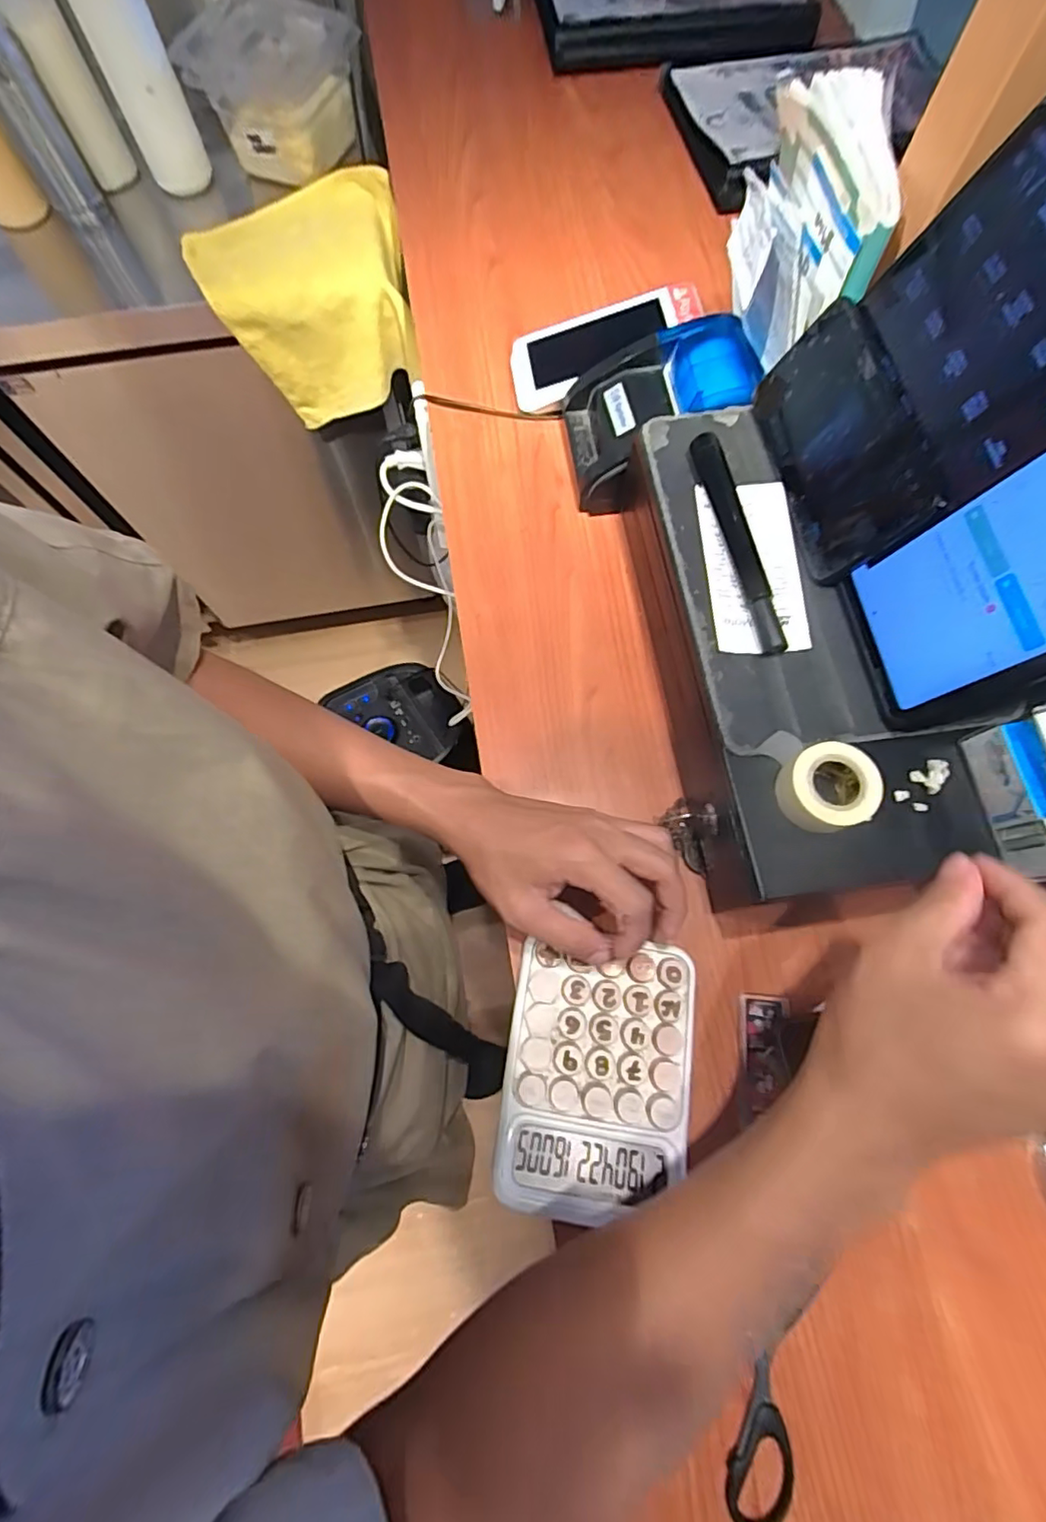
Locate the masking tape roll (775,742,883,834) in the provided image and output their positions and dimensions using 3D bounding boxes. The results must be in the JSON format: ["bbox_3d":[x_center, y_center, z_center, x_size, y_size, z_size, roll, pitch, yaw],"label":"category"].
[{"bbox_3d":[0.165,0.015,0.309,0.040,0.030,0.044,0,72,1],"label":"masking tape roll"}]

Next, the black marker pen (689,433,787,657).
[{"bbox_3d":[0.140,-0.142,0.366,0.022,0.014,0.159,-11,72,-2],"label":"black marker pen"}]

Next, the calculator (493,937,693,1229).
[{"bbox_3d":[0.045,0.188,0.343,0.110,0.015,0.142,6,73,3],"label":"calculator"}]

